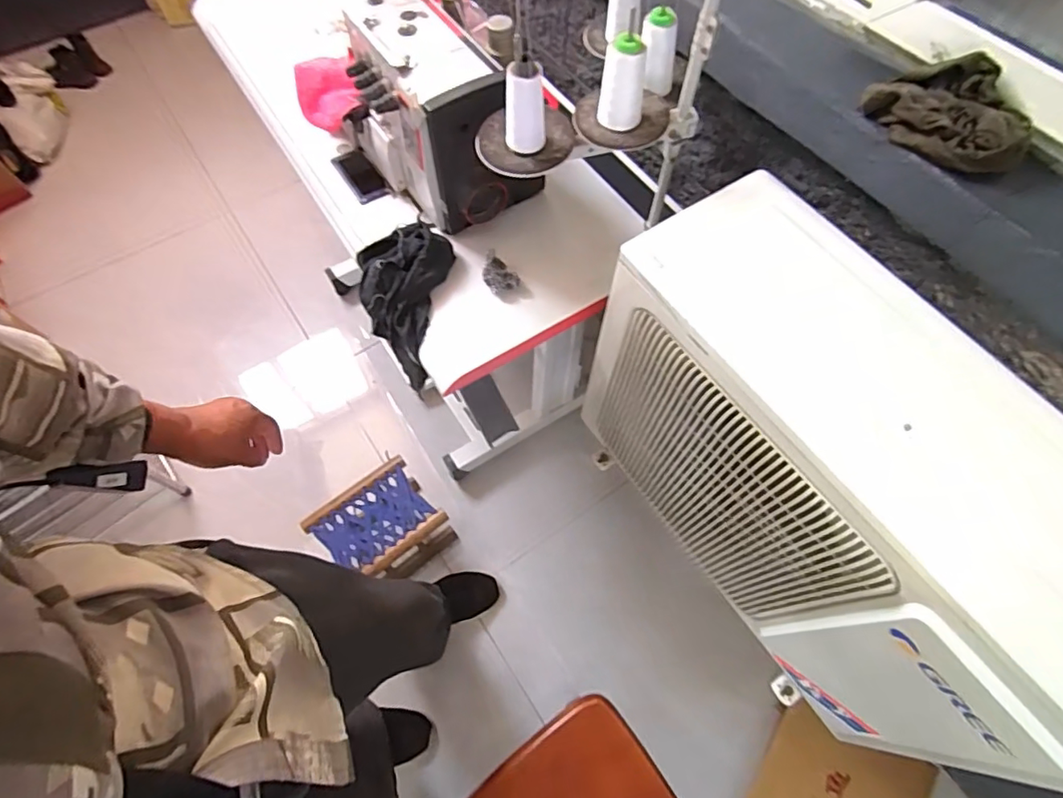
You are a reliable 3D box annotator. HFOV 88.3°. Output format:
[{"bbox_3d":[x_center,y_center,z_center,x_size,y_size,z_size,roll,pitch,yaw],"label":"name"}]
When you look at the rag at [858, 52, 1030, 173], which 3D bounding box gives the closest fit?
[{"bbox_3d":[0.532,-0.364,0.694,0.111,0.066,0.185,-24,66,-12],"label":"rag"}]

